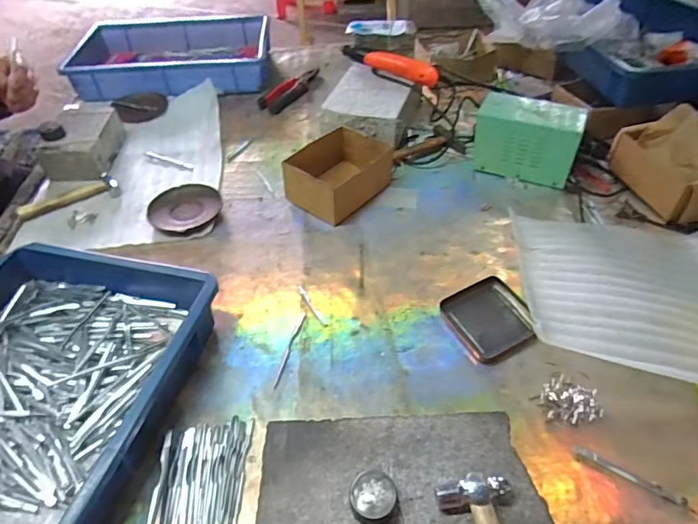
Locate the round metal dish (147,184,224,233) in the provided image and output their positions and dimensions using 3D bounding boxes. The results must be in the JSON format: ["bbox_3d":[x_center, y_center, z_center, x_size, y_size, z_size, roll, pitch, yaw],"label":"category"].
[{"bbox_3d":[-0.259,-0.091,0.768,0.105,0.011,0.122,7,45,8],"label":"round metal dish"}]

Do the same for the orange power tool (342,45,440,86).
[{"bbox_3d":[0.077,-0.384,0.929,0.201,0.037,0.033,25,52,24],"label":"orange power tool"}]

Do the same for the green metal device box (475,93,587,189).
[{"bbox_3d":[0.298,-0.206,0.805,0.164,0.102,0.092,21,49,21],"label":"green metal device box"}]

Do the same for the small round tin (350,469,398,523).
[{"bbox_3d":[0.019,0.192,0.391,0.038,0.022,0.035,-1,46,1],"label":"small round tin"}]

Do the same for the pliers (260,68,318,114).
[{"bbox_3d":[-0.121,-0.388,1.065,0.060,0.019,0.187,28,52,26],"label":"pliers"}]

